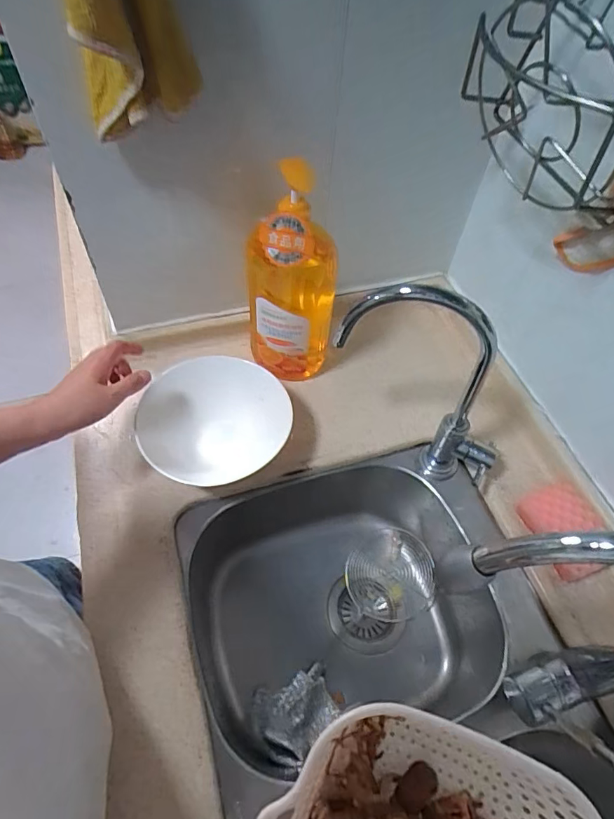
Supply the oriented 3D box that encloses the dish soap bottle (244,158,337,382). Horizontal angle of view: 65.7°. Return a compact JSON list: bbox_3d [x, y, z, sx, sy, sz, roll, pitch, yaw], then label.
[{"bbox_3d":[-0.020,-0.145,0.582,0.103,0.283,0.079,-1,56,-6],"label":"dish soap bottle"}]

